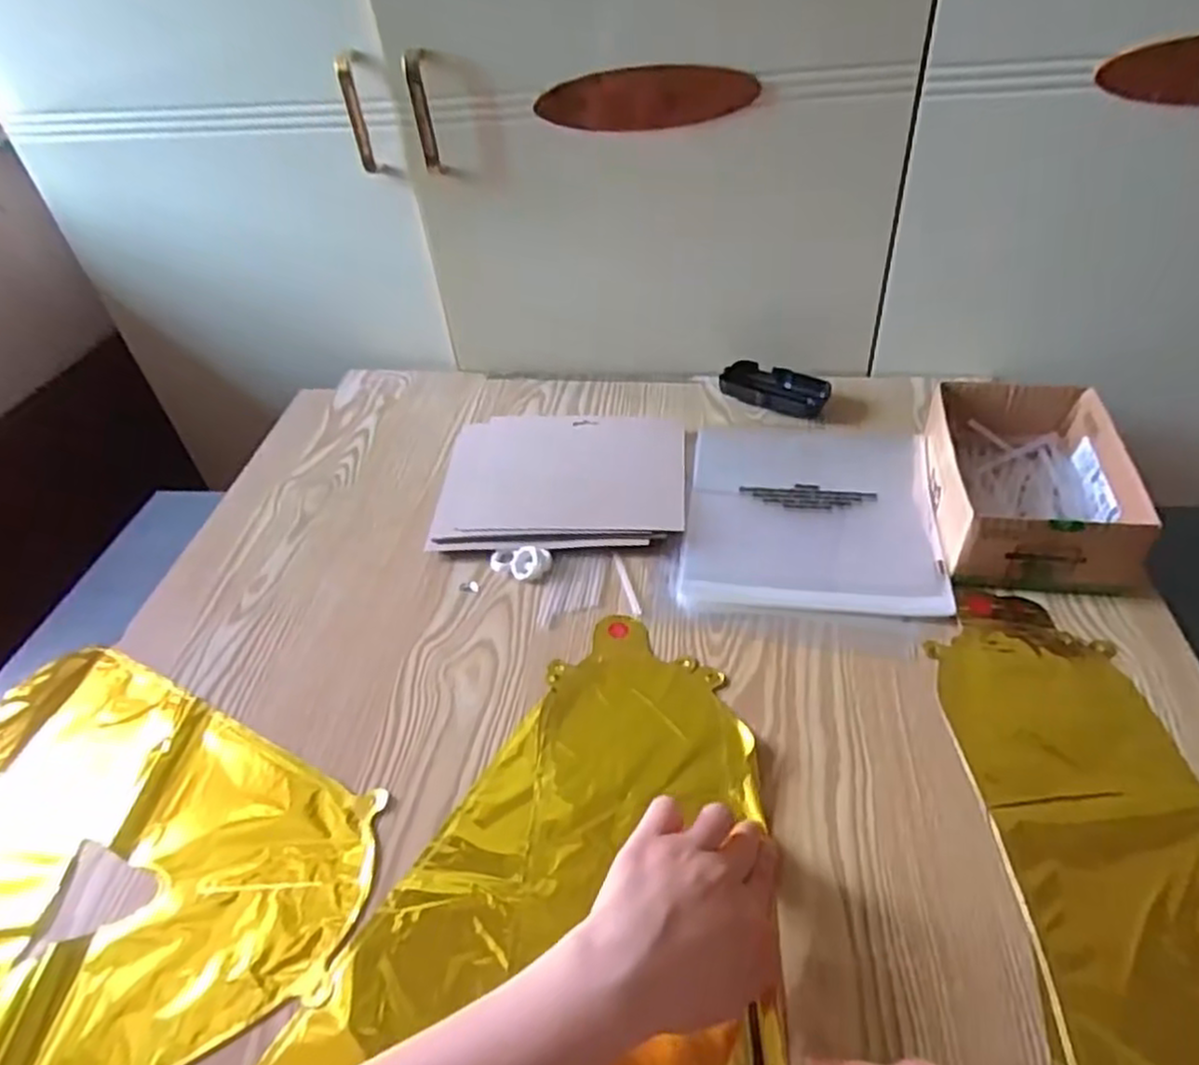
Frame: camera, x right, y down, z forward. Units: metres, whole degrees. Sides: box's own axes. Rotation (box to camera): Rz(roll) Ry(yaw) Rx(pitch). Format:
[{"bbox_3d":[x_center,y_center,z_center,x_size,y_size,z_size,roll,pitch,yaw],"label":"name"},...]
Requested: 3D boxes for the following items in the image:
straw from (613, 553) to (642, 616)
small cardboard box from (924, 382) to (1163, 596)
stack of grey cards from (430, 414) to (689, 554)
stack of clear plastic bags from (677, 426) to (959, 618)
[{"bbox_3d":[0.022,0.041,0.593,0.007,0.004,0.065,-13,42,-7],"label":"straw"},{"bbox_3d":[0.333,-0.039,0.586,0.126,0.064,0.193,3,43,10],"label":"small cardboard box"},{"bbox_3d":[-0.033,-0.050,0.679,0.216,0.019,0.174,0,42,7],"label":"stack of grey cards"},{"bbox_3d":[0.180,-0.021,0.636,0.202,0.018,0.217,4,43,11],"label":"stack of clear plastic bags"}]

